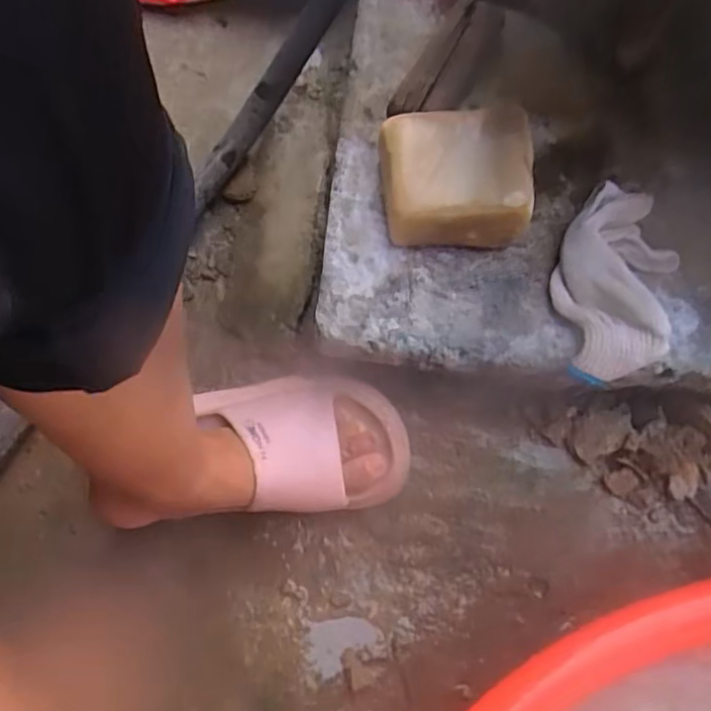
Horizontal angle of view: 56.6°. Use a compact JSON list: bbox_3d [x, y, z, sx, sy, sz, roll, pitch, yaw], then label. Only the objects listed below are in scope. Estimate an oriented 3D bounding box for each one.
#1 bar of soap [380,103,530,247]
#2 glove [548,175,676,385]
[{"bbox_3d":[0.067,-0.123,0.466,0.098,0.068,0.075,1,73,-2],"label":"bar of soap"},{"bbox_3d":[0.180,-0.051,0.458,0.078,0.039,0.140,18,73,3],"label":"glove"}]

